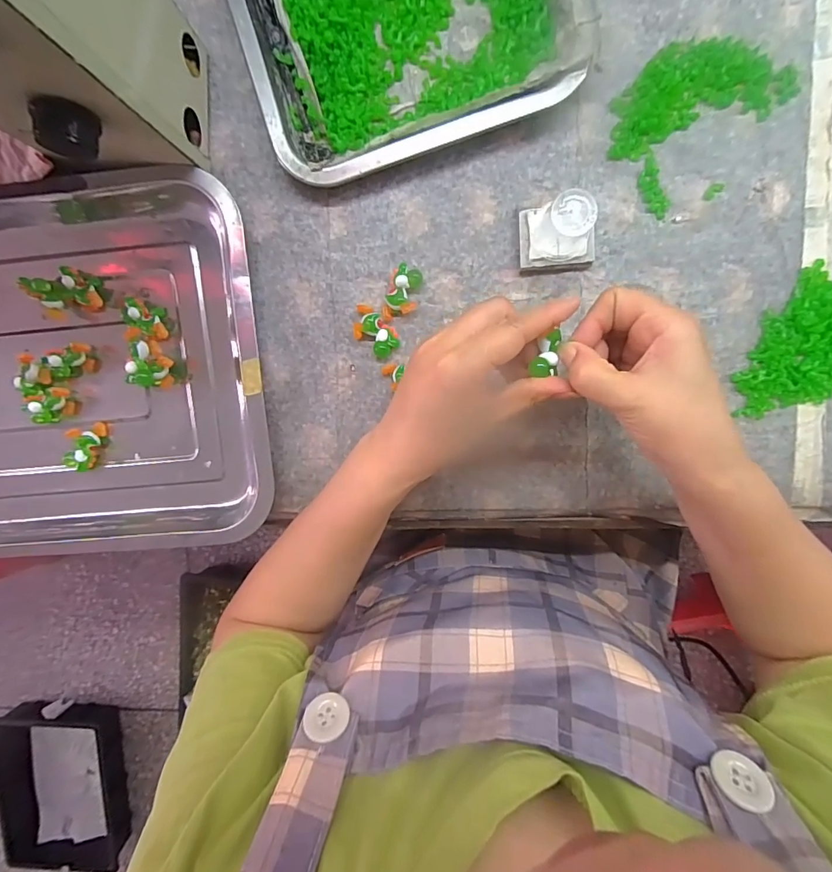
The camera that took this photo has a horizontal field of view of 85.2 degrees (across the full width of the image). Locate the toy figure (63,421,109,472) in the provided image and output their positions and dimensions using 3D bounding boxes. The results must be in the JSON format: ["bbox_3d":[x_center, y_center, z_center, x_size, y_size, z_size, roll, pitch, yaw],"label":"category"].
[{"bbox_3d":[-0.255,0.009,0.352,0.022,0.021,0.036,0,98,4],"label":"toy figure"}]

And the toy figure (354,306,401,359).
[{"bbox_3d":[-0.031,-0.075,0.326,0.039,0.011,0.023,41,98,-2],"label":"toy figure"}]

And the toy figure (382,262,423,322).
[{"bbox_3d":[-0.010,-0.100,0.321,0.022,0.012,0.039,14,98,2],"label":"toy figure"}]

